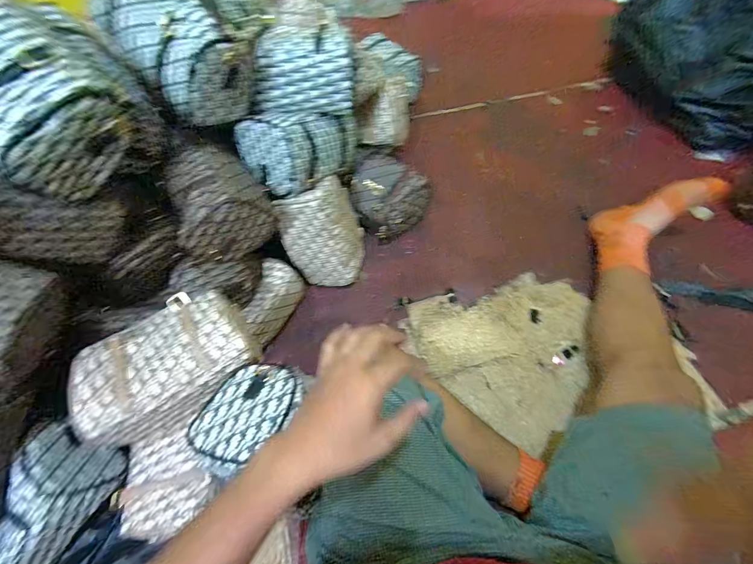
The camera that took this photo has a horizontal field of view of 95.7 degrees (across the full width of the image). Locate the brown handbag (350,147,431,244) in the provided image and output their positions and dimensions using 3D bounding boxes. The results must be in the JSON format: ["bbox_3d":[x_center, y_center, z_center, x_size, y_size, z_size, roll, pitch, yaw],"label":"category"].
[{"bbox_3d":[0.028,-0.221,0.812,0.184,0.106,0.180,-31,63,-15],"label":"brown handbag"}]

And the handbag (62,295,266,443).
[{"bbox_3d":[-0.303,0.126,0.512,0.235,0.100,0.162,-34,64,-16],"label":"handbag"}]

